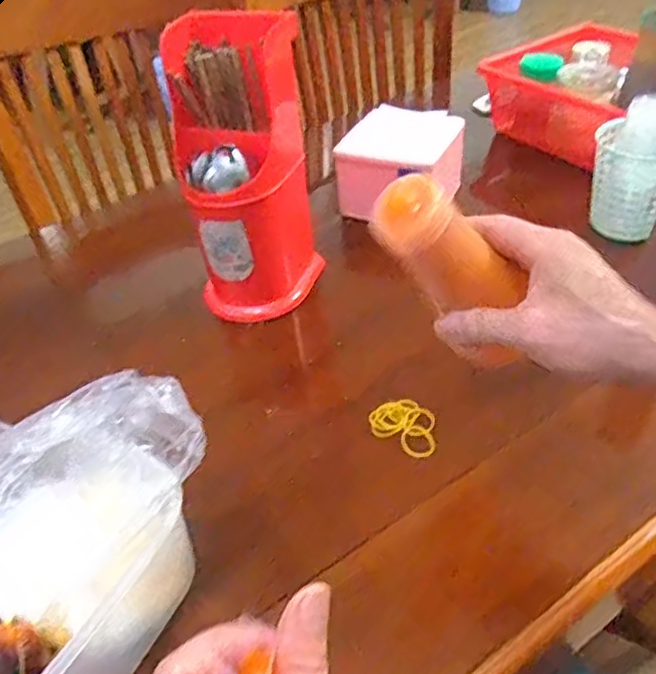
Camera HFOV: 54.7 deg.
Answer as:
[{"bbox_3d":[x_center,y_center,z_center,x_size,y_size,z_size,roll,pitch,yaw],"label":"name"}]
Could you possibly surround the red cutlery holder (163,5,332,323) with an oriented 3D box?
[{"bbox_3d":[-0.081,-0.161,0.650,0.133,0.276,0.120,-10,41,-3],"label":"red cutlery holder"}]

